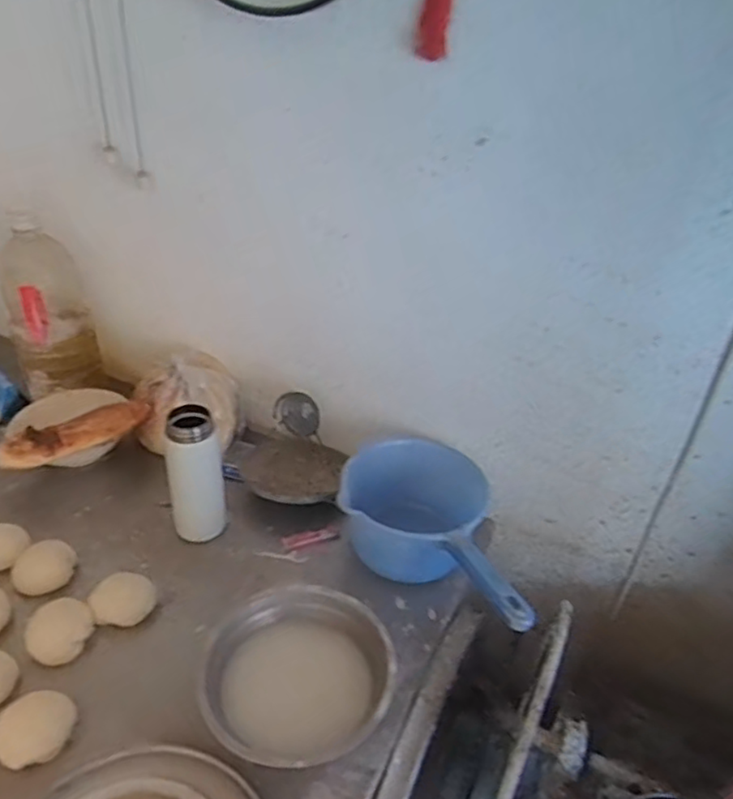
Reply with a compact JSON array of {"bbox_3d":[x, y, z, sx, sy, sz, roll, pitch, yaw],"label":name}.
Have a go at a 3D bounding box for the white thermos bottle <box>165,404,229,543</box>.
[{"bbox_3d":[-0.218,0.098,0.834,0.068,0.176,0.066,-4,35,-12],"label":"white thermos bottle"}]

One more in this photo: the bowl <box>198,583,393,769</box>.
[{"bbox_3d":[-0.072,0.286,0.677,0.193,0.059,0.174,0,34,-7],"label":"bowl"}]

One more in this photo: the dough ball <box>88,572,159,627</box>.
[{"bbox_3d":[-0.287,0.236,0.765,0.071,0.029,0.063,-13,38,-24],"label":"dough ball"}]

